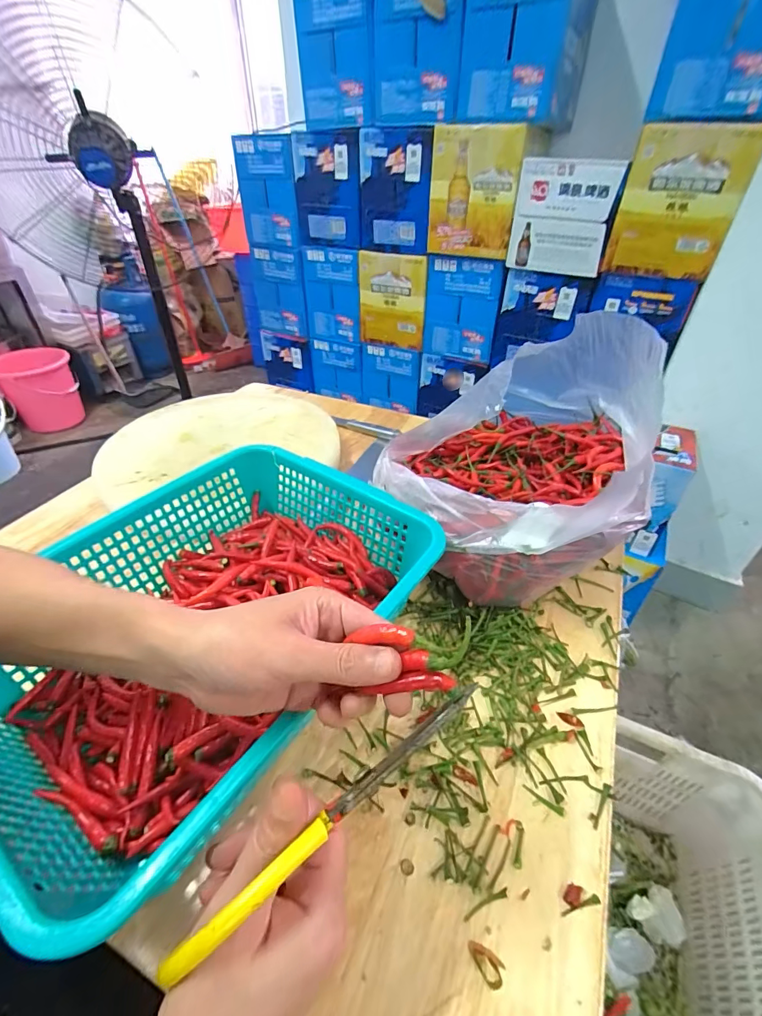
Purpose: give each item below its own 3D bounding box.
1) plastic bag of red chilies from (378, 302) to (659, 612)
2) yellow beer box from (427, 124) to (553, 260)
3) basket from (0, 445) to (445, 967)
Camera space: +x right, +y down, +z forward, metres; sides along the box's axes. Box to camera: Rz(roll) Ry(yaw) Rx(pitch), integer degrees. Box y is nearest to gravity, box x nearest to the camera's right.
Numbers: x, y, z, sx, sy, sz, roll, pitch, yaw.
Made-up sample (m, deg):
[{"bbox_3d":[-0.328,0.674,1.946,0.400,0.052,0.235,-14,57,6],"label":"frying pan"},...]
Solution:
[{"bbox_3d":[0.157,-0.090,0.518,0.295,0.228,0.313,0,40,0],"label":"plastic bag of red chilies"},{"bbox_3d":[0.269,-0.827,1.137,0.237,0.262,0.173,22,44,24],"label":"yellow beer box"},{"bbox_3d":[-0.153,0.100,0.404,0.290,0.098,0.381,26,46,27],"label":"basket"}]

